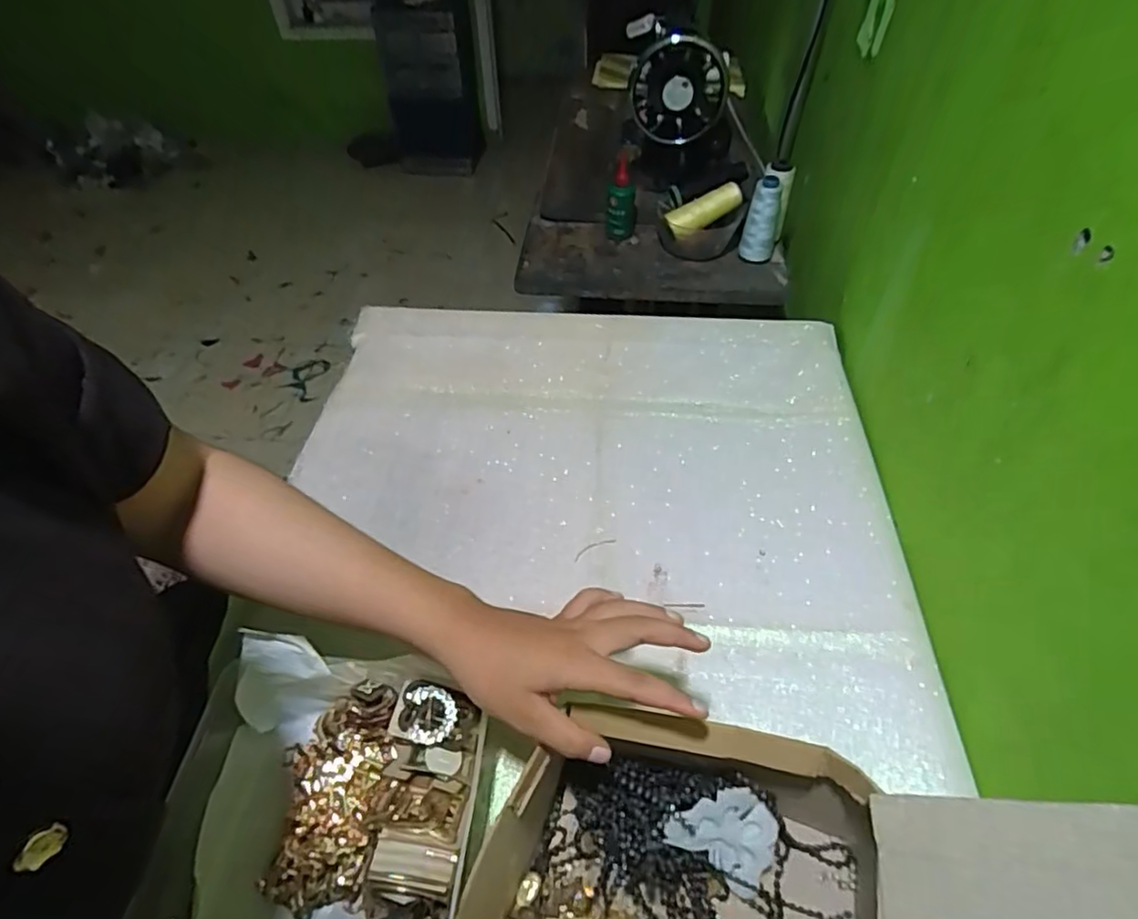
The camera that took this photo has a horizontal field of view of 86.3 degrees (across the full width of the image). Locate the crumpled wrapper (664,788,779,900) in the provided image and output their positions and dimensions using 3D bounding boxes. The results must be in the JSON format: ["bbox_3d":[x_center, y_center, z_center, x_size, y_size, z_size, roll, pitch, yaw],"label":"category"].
[{"bbox_3d":[0.097,0.237,0.387,0.063,0.052,0.044,22,54,19],"label":"crumpled wrapper"}]

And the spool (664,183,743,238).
[{"bbox_3d":[0.194,-0.356,0.867,0.112,0.038,0.030,-26,51,3],"label":"spool"}]

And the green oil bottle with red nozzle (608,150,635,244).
[{"bbox_3d":[0.076,-0.382,0.892,0.040,0.120,0.031,3,50,5],"label":"green oil bottle with red nozzle"}]

